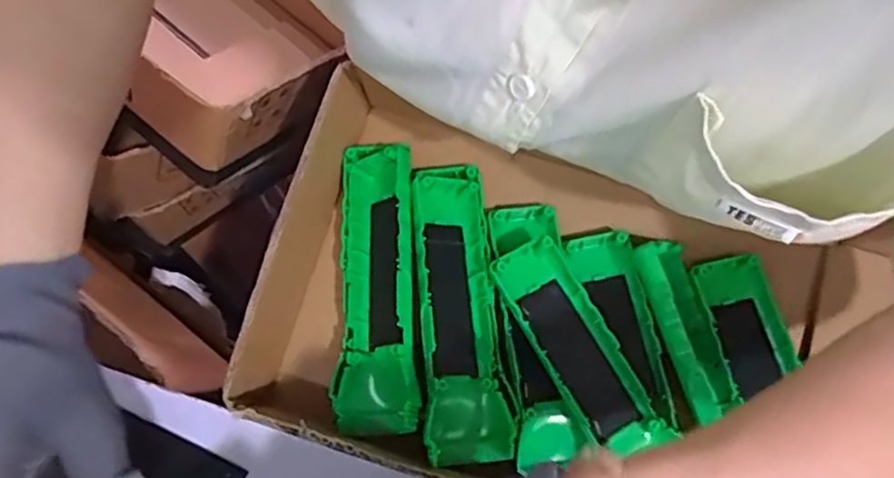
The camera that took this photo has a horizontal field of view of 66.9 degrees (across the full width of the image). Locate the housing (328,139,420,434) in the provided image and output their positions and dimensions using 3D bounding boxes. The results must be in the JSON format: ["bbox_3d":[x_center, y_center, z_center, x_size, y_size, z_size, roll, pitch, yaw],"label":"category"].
[{"bbox_3d":[-0.042,0.020,0.385,0.046,0.026,0.169,-2,69,-4],"label":"housing"}]

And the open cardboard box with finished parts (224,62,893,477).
[{"bbox_3d":[0.117,0.053,0.387,0.458,0.079,0.215,17,69,4],"label":"open cardboard box with finished parts"}]

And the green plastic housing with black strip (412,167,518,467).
[{"bbox_3d":[0.007,0.036,0.386,0.045,0.021,0.171,-4,70,-4],"label":"green plastic housing with black strip"}]

